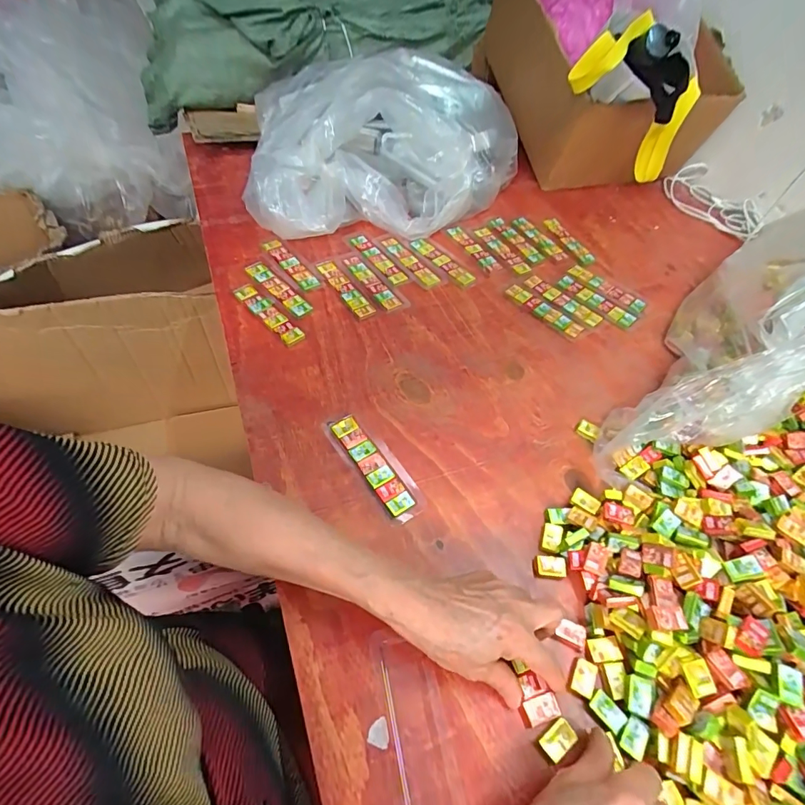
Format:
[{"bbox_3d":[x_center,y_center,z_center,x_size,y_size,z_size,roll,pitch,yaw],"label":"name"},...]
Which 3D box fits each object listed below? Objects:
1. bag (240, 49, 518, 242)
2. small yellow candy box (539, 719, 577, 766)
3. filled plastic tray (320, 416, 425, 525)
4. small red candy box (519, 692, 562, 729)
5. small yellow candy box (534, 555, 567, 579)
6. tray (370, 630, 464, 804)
[{"bbox_3d":[-0.045,-0.431,0.708,0.431,0.161,0.346,-18,57,-18],"label":"bag"},{"bbox_3d":[0.115,0.250,0.326,0.026,0.006,0.017,-25,60,-22],"label":"small yellow candy box"},{"bbox_3d":[-0.027,0.062,0.450,0.045,0.012,0.134,-29,61,-24],"label":"filled plastic tray"},{"bbox_3d":[0.104,0.234,0.335,0.030,0.005,0.017,-12,56,-14],"label":"small red candy box"},{"bbox_3d":[0.133,0.148,0.399,0.028,0.010,0.019,3,53,-3],"label":"small yellow candy box"},{"bbox_3d":[0.010,0.243,0.323,0.047,0.010,0.135,-7,55,-10],"label":"tray"}]

